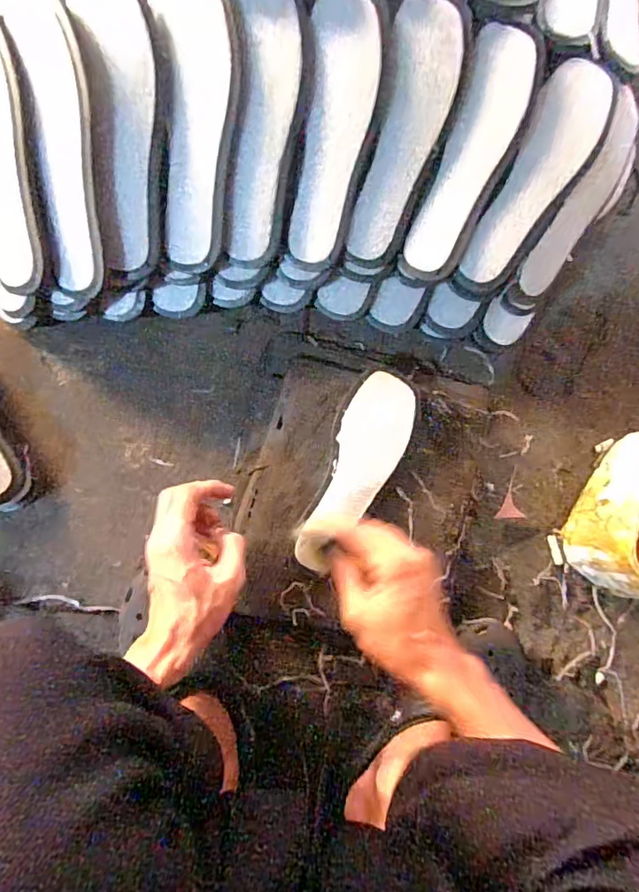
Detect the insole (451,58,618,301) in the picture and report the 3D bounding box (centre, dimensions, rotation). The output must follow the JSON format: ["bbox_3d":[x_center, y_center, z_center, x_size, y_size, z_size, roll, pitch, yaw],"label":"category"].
[{"bbox_3d":[0.215,-0.262,0.509,0.074,0.028,0.225,27,107,-4],"label":"insole"}]

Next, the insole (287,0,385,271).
[{"bbox_3d":[0.013,-0.294,0.482,0.063,0.016,0.228,9,110,-6],"label":"insole"}]

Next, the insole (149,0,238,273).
[{"bbox_3d":[-0.115,-0.296,0.466,0.073,0.035,0.250,3,104,-7],"label":"insole"}]

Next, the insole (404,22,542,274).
[{"bbox_3d":[0.152,-0.290,0.498,0.065,0.020,0.229,20,103,-5],"label":"insole"}]

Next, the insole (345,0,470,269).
[{"bbox_3d":[0.081,-0.298,0.489,0.066,0.021,0.232,15,109,-6],"label":"insole"}]

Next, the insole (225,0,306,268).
[{"bbox_3d":[-0.055,-0.296,0.472,0.059,0.014,0.233,8,107,-6],"label":"insole"}]

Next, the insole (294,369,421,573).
[{"bbox_3d":[0.040,0.028,0.544,0.079,0.016,0.223,24,84,-5],"label":"insole"}]

